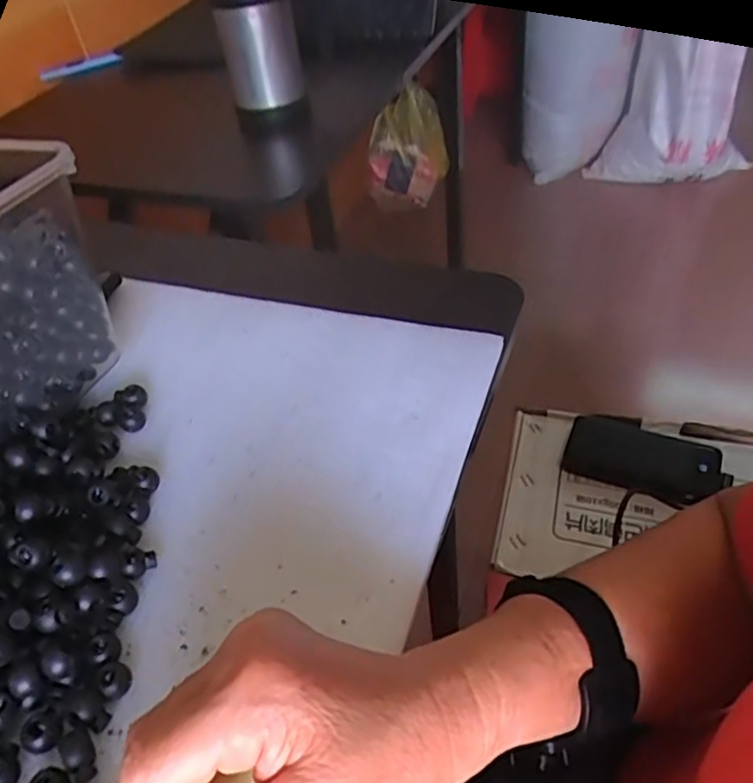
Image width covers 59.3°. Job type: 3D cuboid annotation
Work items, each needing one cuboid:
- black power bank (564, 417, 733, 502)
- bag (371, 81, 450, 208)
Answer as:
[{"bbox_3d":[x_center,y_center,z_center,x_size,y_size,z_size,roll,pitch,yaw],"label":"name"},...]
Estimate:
[{"bbox_3d":[0.295,0.076,0.733,0.163,0.029,0.082,10,46,15],"label":"black power bank"},{"bbox_3d":[0.060,-0.459,1.244,0.146,0.221,0.033,-1,44,5],"label":"bag"}]

